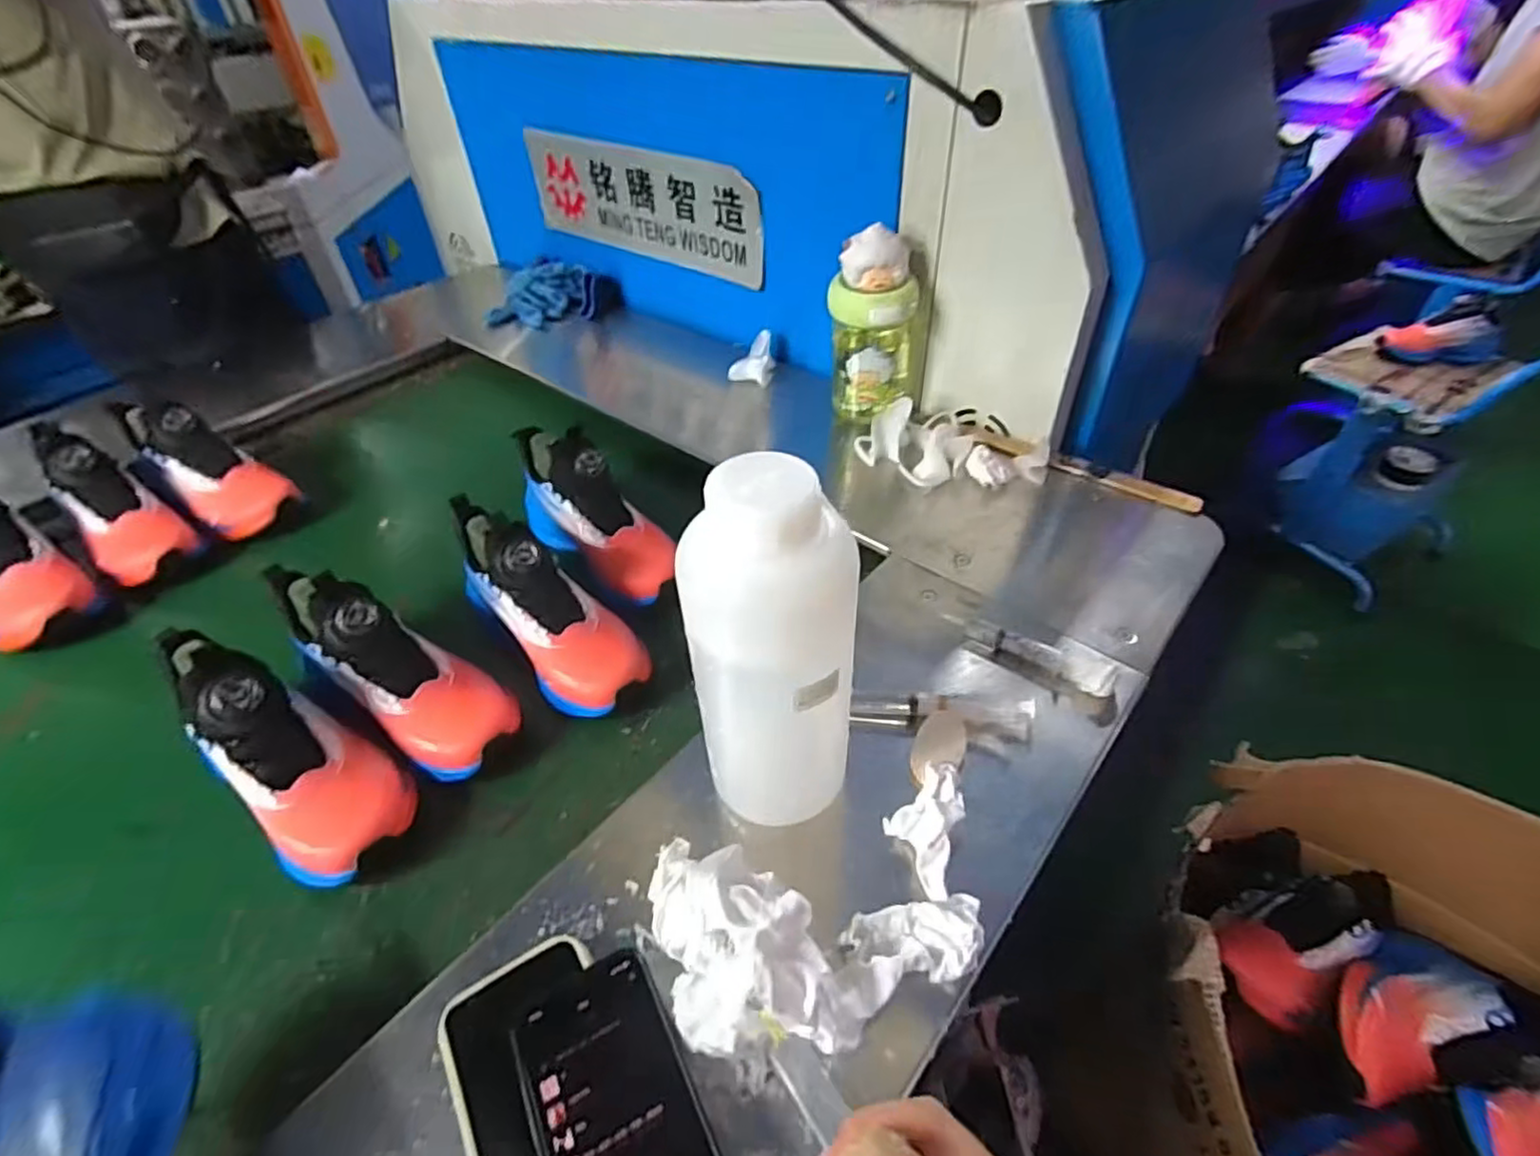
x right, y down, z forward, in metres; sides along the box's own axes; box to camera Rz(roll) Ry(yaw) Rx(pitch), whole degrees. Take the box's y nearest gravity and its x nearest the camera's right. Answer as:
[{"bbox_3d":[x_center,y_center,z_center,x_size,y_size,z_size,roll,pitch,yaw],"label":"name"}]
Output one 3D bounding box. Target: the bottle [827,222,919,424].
[{"bbox_3d":[0.109,-0.260,0.740,0.088,0.198,0.070,6,45,8],"label":"bottle"}]

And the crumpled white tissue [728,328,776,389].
[{"bbox_3d":[-0.023,-0.284,0.887,0.057,0.038,0.073,-1,45,1],"label":"crumpled white tissue"}]

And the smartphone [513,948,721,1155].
[{"bbox_3d":[-0.071,0.263,0.329,0.073,0.009,0.147,-21,48,-19],"label":"smartphone"}]

